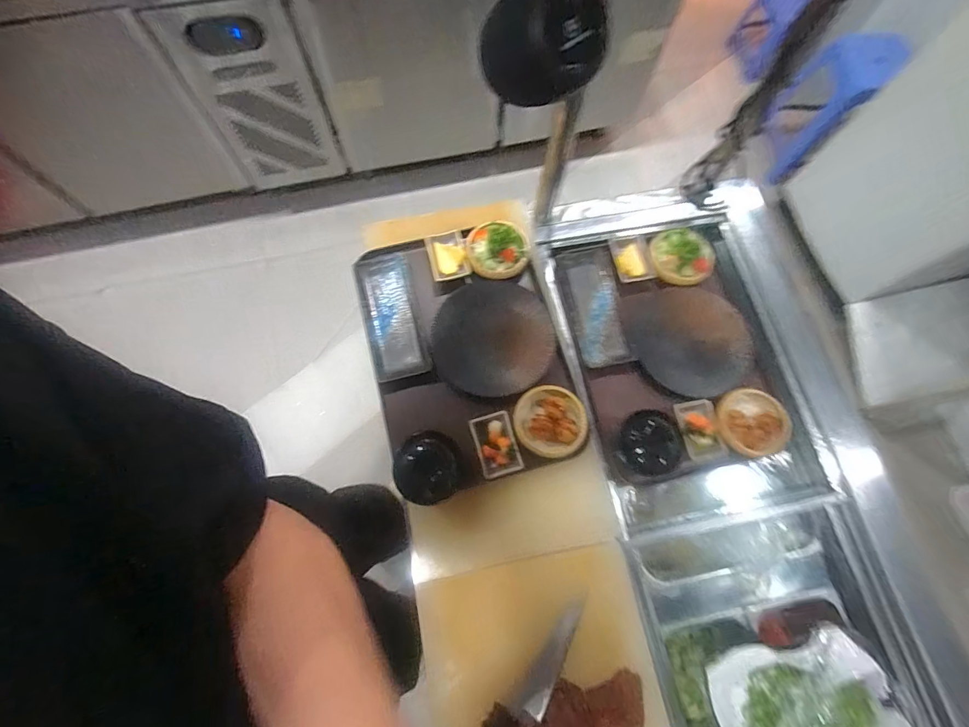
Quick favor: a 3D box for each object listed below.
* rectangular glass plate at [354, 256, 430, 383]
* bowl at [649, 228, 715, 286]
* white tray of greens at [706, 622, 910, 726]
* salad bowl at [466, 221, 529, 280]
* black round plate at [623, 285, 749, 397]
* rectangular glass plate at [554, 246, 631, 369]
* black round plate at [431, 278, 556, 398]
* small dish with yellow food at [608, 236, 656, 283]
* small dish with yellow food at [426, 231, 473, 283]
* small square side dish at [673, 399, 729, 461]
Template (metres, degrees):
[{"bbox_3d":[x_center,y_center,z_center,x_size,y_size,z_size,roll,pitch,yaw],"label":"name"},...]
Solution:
[{"bbox_3d":[-0.152,-0.075,0.708,0.089,0.032,0.211,-13,74,-5],"label":"rectangular glass plate"},{"bbox_3d":[0.352,-0.192,0.762,0.108,0.029,0.104,-11,74,-5],"label":"bowl"},{"bbox_3d":[0.438,0.473,0.587,0.234,0.037,0.188,-14,74,-6],"label":"white tray of greens"},{"bbox_3d":[0.020,-0.191,0.719,0.106,0.044,0.089,18,74,4],"label":"salad bowl"},{"bbox_3d":[0.352,-0.040,0.732,0.204,0.015,0.192,0,73,-1],"label":"black round plate"},{"bbox_3d":[0.193,-0.101,0.751,0.093,0.020,0.215,-11,74,-5],"label":"rectangular glass plate"},{"bbox_3d":[0.013,-0.042,0.706,0.192,0.023,0.190,0,73,-1],"label":"black round plate"},{"bbox_3d":[0.263,-0.187,0.768,0.067,0.017,0.085,-11,74,-5],"label":"small dish with yellow food"},{"bbox_3d":[-0.063,-0.186,0.734,0.063,0.022,0.087,-13,74,-5],"label":"small dish with yellow food"},{"bbox_3d":[0.342,0.105,0.682,0.056,0.018,0.090,-9,74,-4],"label":"small square side dish"}]

